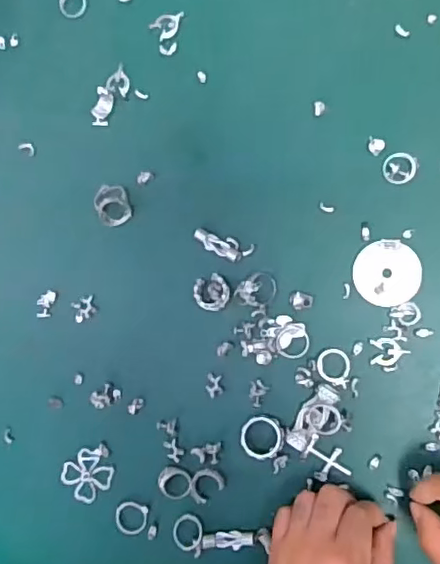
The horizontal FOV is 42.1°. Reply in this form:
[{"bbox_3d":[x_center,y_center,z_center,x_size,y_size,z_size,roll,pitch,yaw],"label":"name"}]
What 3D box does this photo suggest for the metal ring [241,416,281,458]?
[{"bbox_3d":[0.027,0.102,0.376,0.027,0.007,0.027,-2,74,7],"label":"metal ring"}]

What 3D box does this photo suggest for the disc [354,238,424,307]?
[{"bbox_3d":[0.109,-0.006,0.372,0.042,0.004,0.043,2,89,9],"label":"disc"}]

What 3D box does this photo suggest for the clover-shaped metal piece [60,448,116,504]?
[{"bbox_3d":[-0.094,0.137,0.403,0.034,0.004,0.033,0,88,9],"label":"clover-shaped metal piece"}]

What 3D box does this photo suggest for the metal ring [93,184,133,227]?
[{"bbox_3d":[-0.076,-0.055,0.400,0.024,0.017,0.029,-22,85,8],"label":"metal ring"}]

